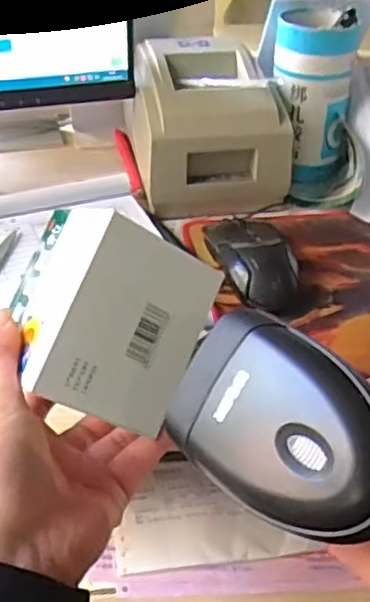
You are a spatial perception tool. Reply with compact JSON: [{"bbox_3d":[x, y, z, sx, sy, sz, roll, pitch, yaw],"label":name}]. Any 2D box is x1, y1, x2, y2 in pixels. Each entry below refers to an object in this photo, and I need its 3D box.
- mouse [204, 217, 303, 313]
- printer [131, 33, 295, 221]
[{"bbox_3d":[0.054,-0.034,0.530,0.054,0.037,0.104,-11,39,-15],"label":"mouse"},{"bbox_3d":[0.022,-0.162,0.626,0.143,0.117,0.156,0,37,-2],"label":"printer"}]

